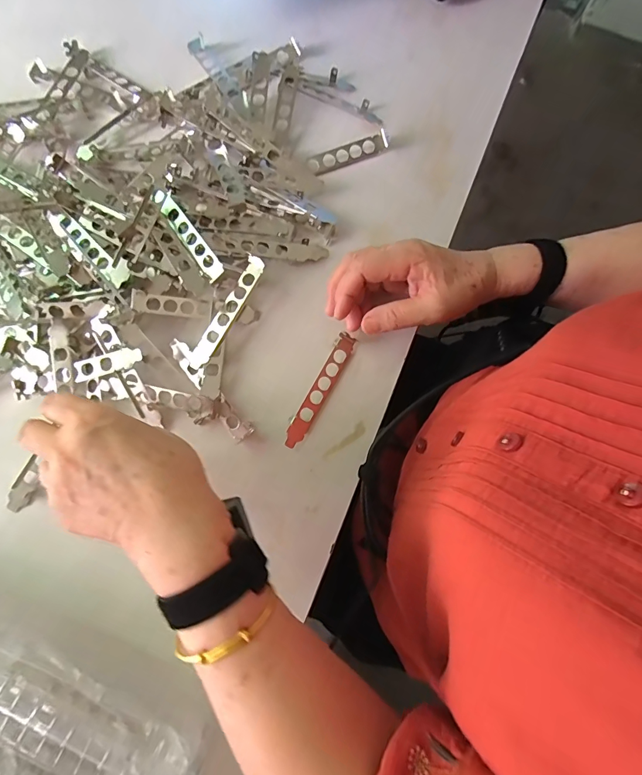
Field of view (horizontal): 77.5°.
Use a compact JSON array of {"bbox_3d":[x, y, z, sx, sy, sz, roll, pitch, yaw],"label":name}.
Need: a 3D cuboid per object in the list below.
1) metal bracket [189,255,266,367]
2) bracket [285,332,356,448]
[{"bbox_3d":[-0.093,-0.073,0.395,0.021,0.016,0.121,30,87,7],"label":"metal bracket"},{"bbox_3d":[-0.001,0.003,0.383,0.020,0.010,0.119,32,82,-14],"label":"bracket"}]

